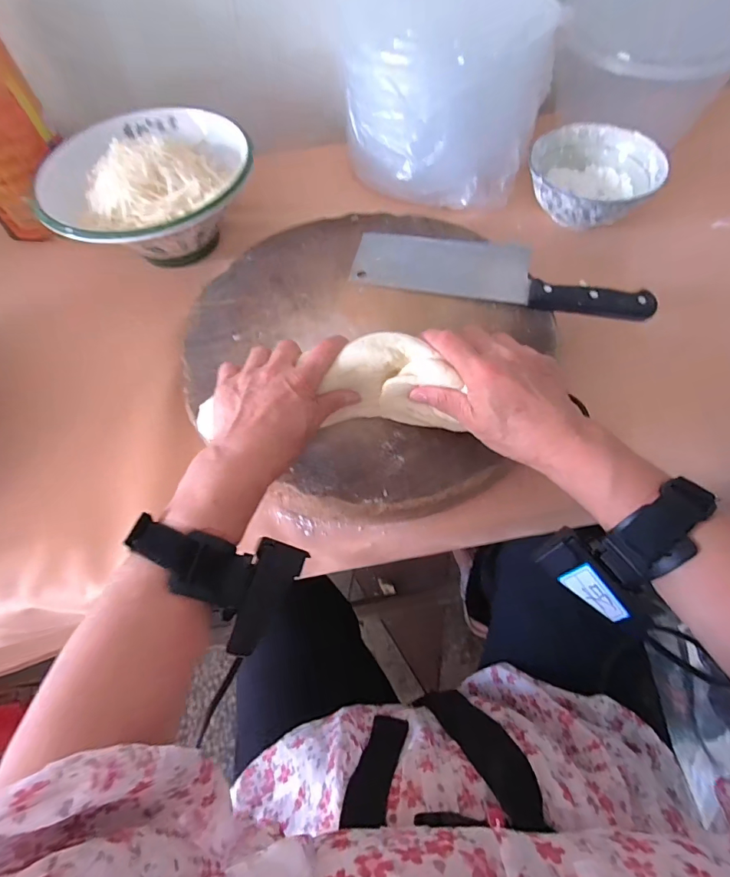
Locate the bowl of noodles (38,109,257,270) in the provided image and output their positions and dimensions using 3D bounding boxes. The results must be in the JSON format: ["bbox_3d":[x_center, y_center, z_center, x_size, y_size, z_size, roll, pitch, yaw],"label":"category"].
[{"bbox_3d":[-0.249,-0.284,0.511,0.221,0.105,0.239,-1,62,3],"label":"bowl of noodles"}]

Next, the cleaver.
[{"bbox_3d":[0.133,-0.175,0.440,0.287,0.018,0.096,16,64,11],"label":"cleaver"}]

